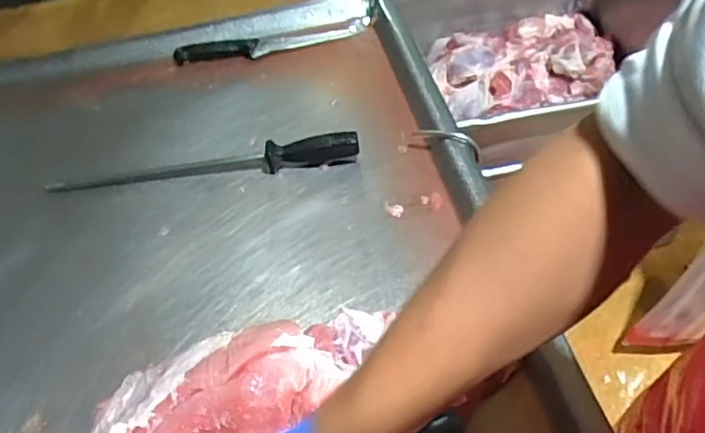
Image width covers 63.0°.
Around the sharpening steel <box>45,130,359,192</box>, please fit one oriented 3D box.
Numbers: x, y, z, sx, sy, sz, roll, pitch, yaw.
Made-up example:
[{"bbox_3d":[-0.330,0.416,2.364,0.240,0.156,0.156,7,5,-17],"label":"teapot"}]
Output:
[{"bbox_3d":[-0.194,-0.067,0.744,0.401,0.038,0.032,-7,50,0],"label":"sharpening steel"}]

